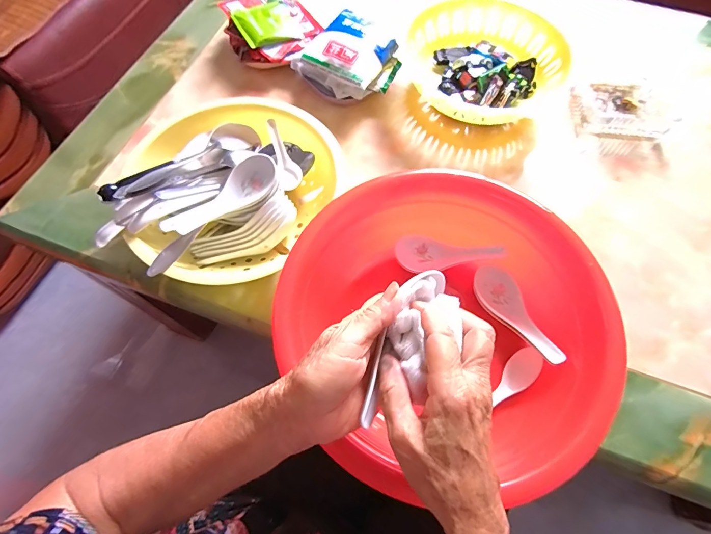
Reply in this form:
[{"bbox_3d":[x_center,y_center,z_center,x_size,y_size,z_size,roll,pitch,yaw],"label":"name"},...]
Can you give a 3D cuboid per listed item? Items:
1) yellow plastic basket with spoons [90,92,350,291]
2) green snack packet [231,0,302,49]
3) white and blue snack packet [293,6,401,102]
[{"bbox_3d":[-0.154,-0.097,0.456,0.222,0.076,0.264,27,67,11],"label":"yellow plastic basket with spoons"},{"bbox_3d":[-0.135,-0.373,0.577,0.093,0.021,0.083,-30,69,-14],"label":"green snack packet"},{"bbox_3d":[-0.008,-0.306,0.561,0.119,0.061,0.129,33,69,13],"label":"white and blue snack packet"}]

